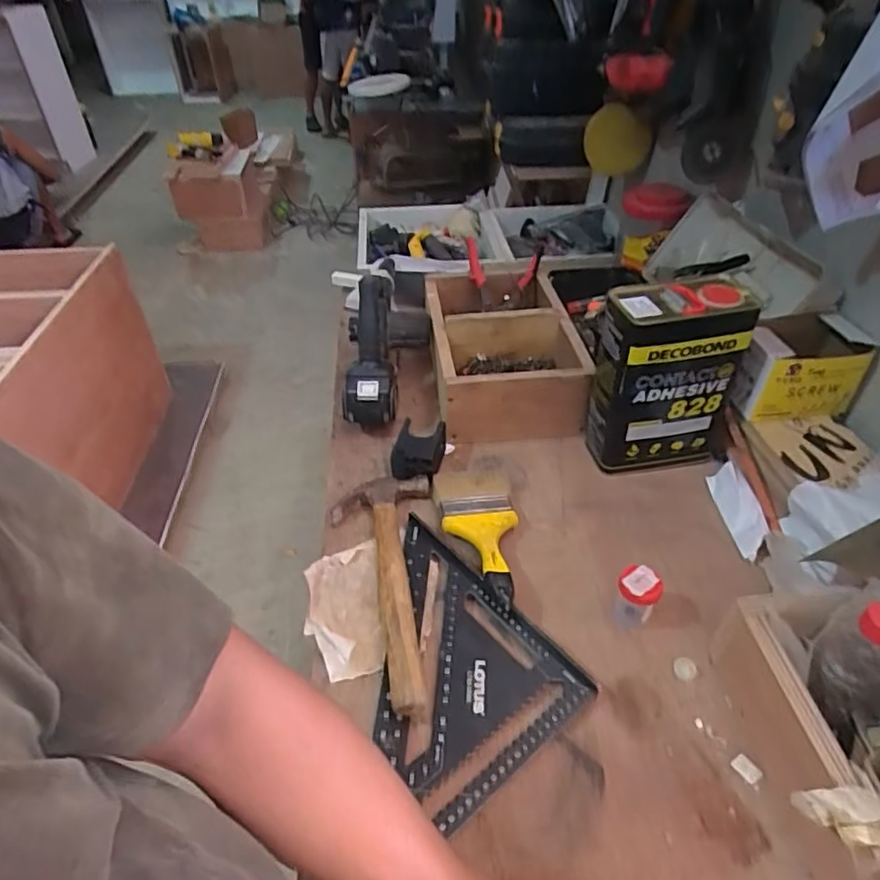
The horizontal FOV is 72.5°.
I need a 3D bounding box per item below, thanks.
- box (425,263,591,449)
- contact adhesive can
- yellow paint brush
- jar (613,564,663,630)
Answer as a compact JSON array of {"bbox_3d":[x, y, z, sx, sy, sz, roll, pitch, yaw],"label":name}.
[{"bbox_3d":[0.098,-0.142,0.985,0.215,0.145,0.343,-5,40,-3],"label":"box"},{"bbox_3d":[0.302,-0.077,0.805,0.178,0.250,0.093,-8,40,-7],"label":"contact adhesive can"},{"bbox_3d":[0.053,0.114,0.739,0.099,0.042,0.234,-6,40,-5],"label":"yellow paint brush"},{"bbox_3d":[0.212,0.171,0.647,0.045,0.074,0.041,17,44,21],"label":"jar"}]

